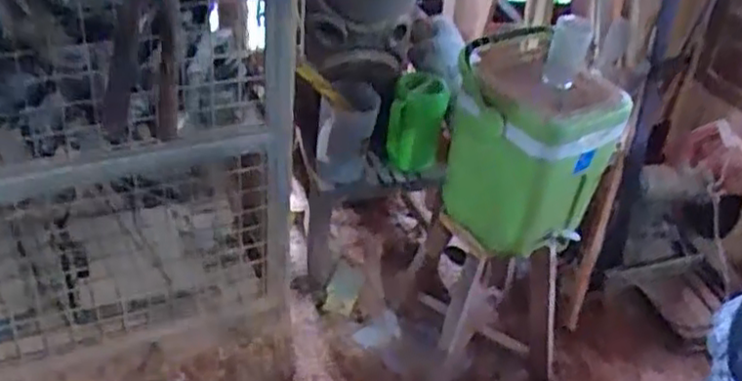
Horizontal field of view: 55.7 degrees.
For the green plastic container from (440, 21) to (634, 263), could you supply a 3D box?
[{"bbox_3d":[0.316,-0.088,1.475,0.260,0.392,0.305,-12,42,-24],"label":"green plastic container"}]

